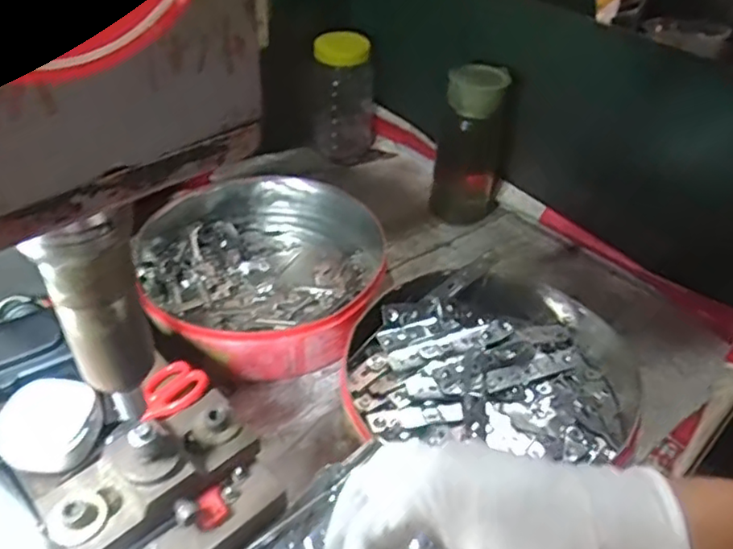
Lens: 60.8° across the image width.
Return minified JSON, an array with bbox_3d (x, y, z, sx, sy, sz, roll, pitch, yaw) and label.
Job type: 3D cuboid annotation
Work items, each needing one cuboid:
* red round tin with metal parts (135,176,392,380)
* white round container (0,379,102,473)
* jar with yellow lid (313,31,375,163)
[{"bbox_3d":[-0.096,-0.009,0.648,0.236,0.053,0.256,3,42,-3],"label":"red round tin with metal parts"},{"bbox_3d":[-0.195,0.092,0.383,0.055,0.023,0.051,3,42,-3],"label":"white round container"},{"bbox_3d":[-0.028,-0.238,0.832,0.077,0.160,0.075,3,42,-3],"label":"jar with yellow lid"}]

